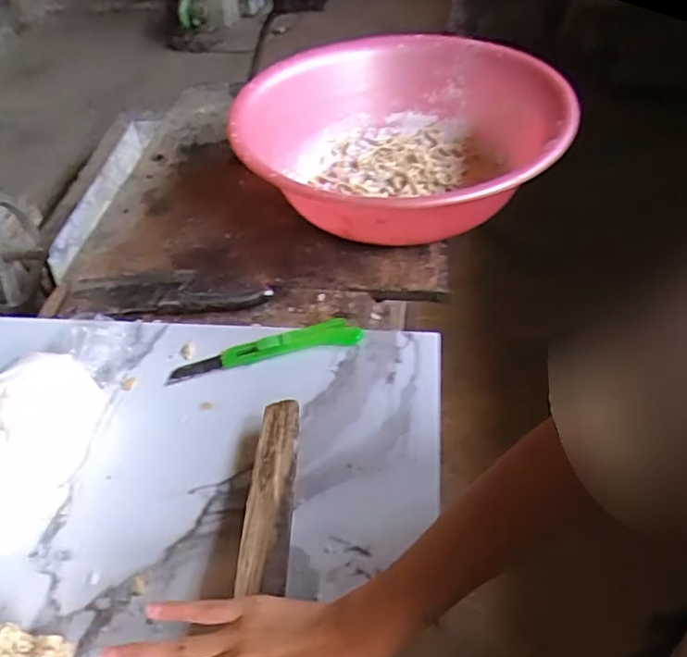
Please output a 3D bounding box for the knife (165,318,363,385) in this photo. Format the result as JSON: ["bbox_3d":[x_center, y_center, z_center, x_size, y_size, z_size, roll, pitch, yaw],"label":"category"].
[{"bbox_3d":[-0.079,0.019,0.584,0.193,0.014,0.034,-12,45,-8],"label":"knife"}]

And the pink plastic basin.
[{"bbox_3d":[0.064,-0.240,0.747,0.381,0.131,0.408,-2,45,2],"label":"pink plastic basin"}]

